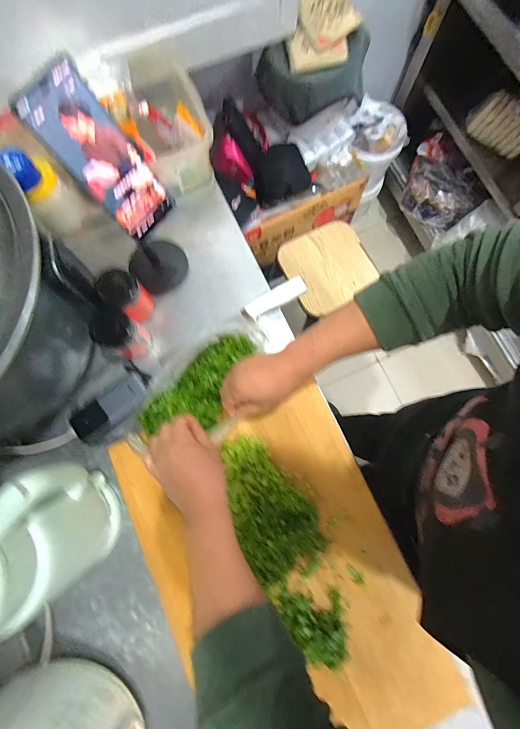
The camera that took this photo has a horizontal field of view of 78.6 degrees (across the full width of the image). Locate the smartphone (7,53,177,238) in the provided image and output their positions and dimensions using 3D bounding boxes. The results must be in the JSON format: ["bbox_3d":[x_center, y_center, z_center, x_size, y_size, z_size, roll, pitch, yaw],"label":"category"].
[{"bbox_3d":[-0.168,-0.225,0.349,0.005,0.160,0.081,28,79,39],"label":"smartphone"}]

